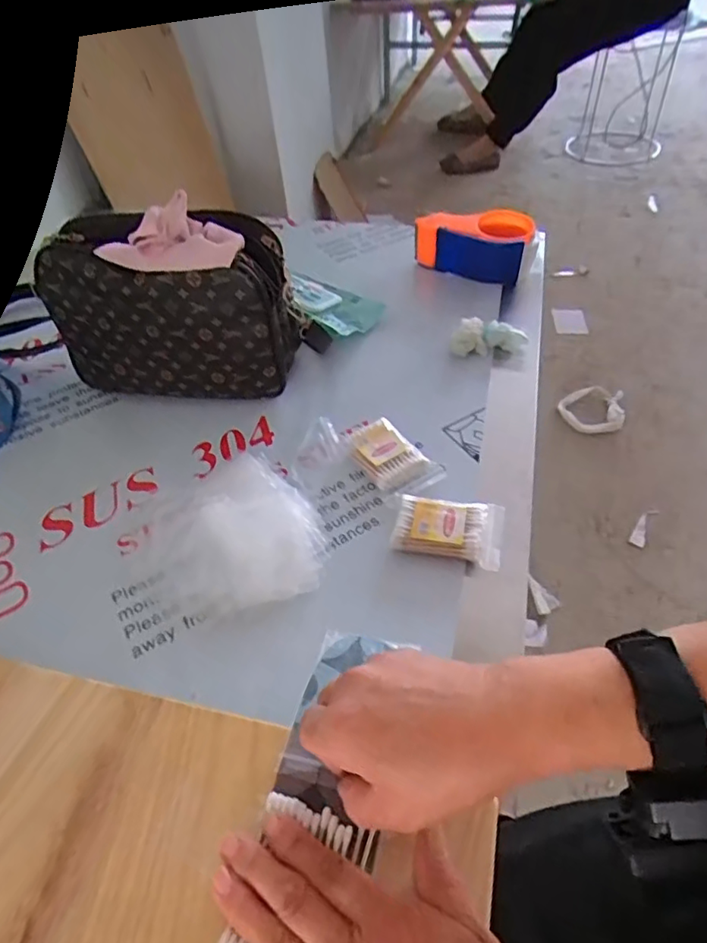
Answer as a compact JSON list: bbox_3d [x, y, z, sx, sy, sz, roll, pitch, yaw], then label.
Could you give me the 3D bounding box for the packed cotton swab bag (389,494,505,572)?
[{"bbox_3d":[0.082,0.049,0.489,0.089,0.022,0.057,8,49,12],"label":"packed cotton swab bag"}]

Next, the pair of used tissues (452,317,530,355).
[{"bbox_3d":[0.157,-0.161,0.666,0.087,0.038,0.029,-5,47,1],"label":"pair of used tissues"}]

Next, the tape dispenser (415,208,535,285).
[{"bbox_3d":[0.166,-0.320,0.797,0.160,0.074,0.076,9,49,13],"label":"tape dispenser"}]

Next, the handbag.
[{"bbox_3d":[-0.189,-0.167,0.599,0.246,0.186,0.105,9,47,13],"label":"handbag"}]

